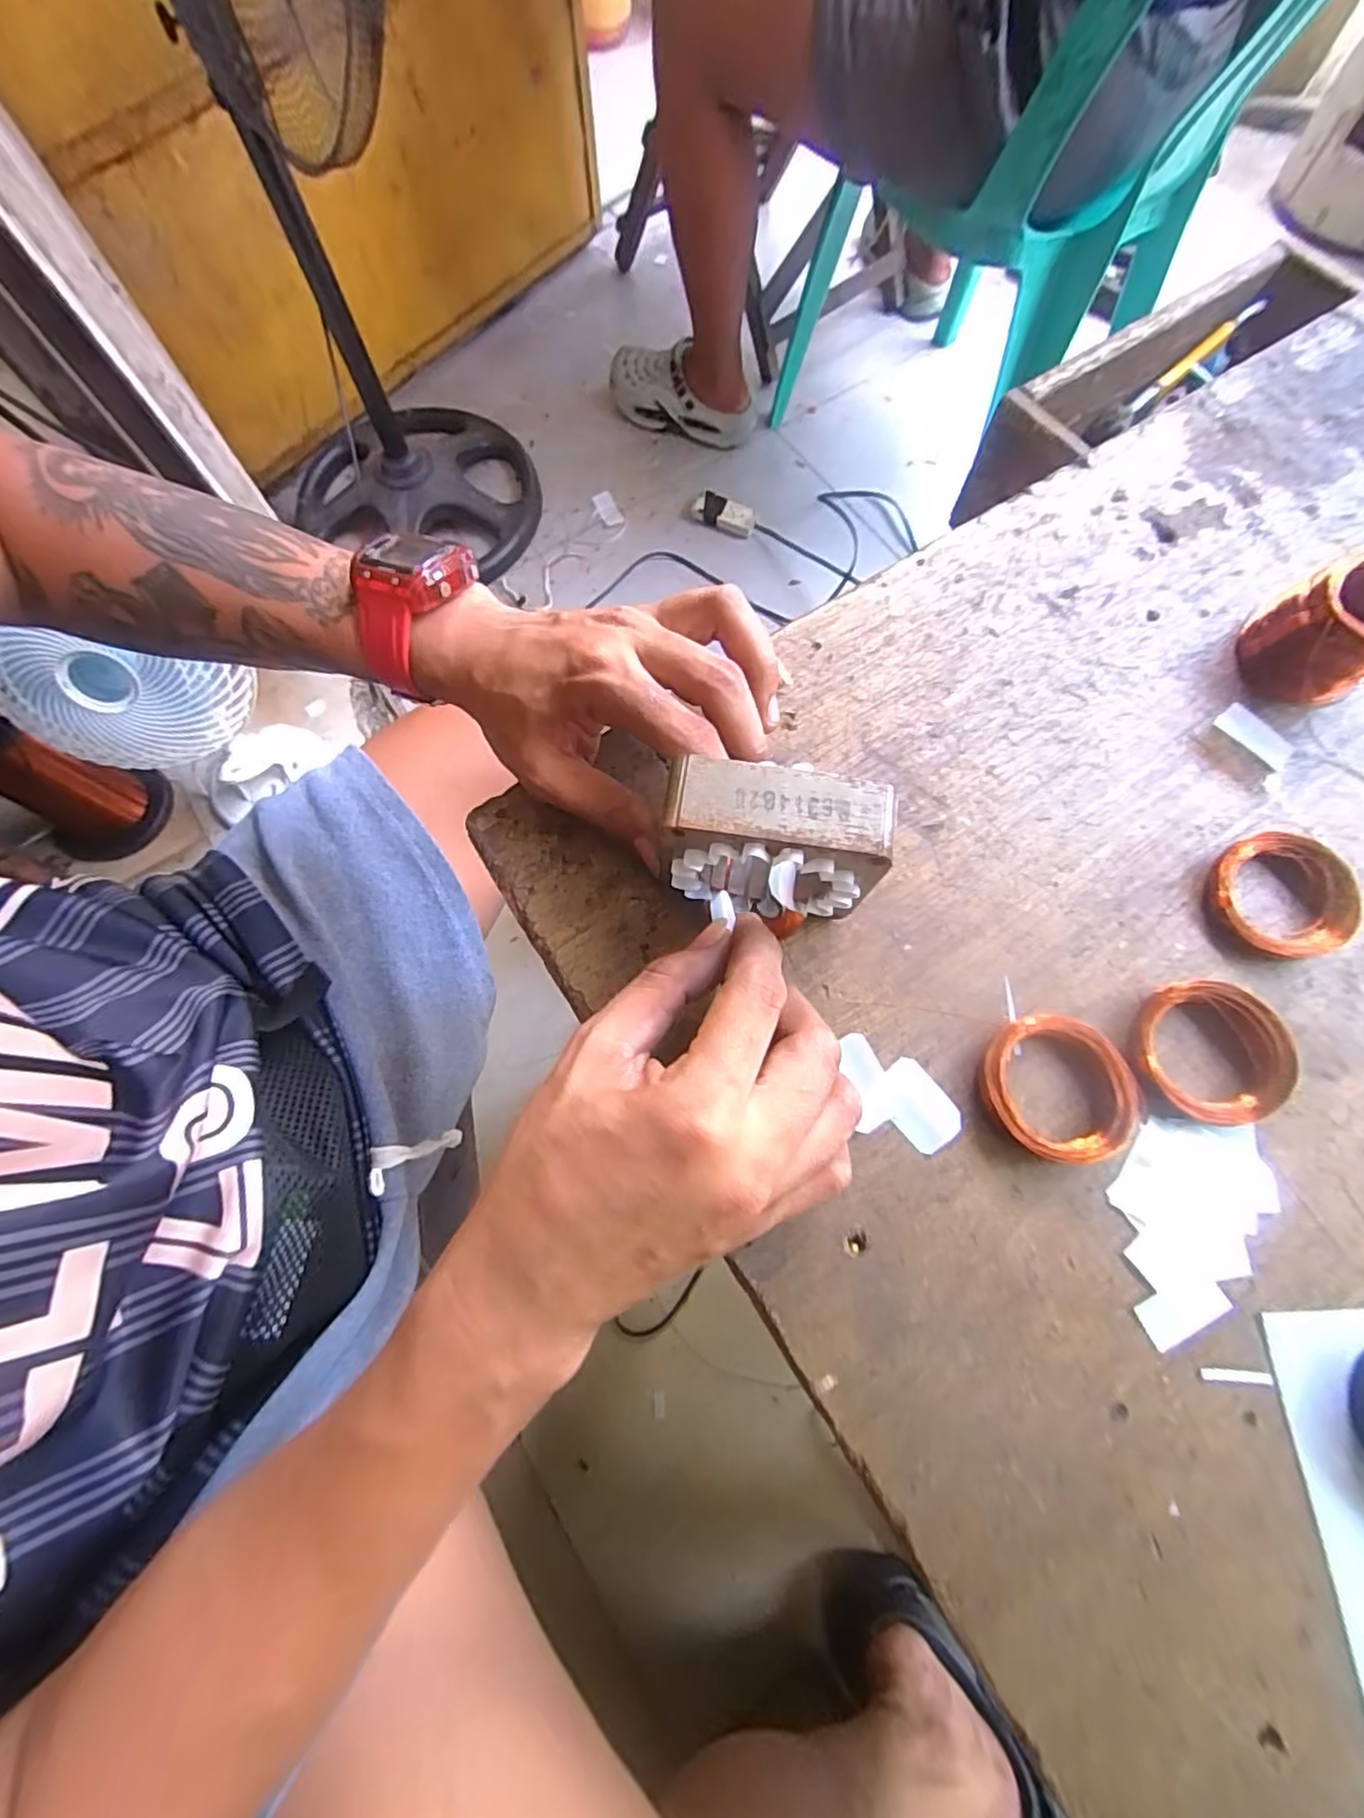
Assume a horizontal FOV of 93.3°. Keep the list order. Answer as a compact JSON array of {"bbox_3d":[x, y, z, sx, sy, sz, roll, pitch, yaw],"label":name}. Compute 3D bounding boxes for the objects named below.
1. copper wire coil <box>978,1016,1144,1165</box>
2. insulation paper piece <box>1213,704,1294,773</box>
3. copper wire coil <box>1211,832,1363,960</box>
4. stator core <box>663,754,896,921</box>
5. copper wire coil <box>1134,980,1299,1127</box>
[{"bbox_3d":[0.140,0.066,0.239,0.052,0.015,0.051,0,74,1],"label":"copper wire coil"},{"bbox_3d":[0.254,-0.076,0.285,0.015,0.004,0.033,-44,77,-10],"label":"insulation paper piece"},{"bbox_3d":[0.242,-0.005,0.258,0.046,0.015,0.051,-19,74,-4],"label":"copper wire coil"},{"bbox_3d":[0.032,-0.021,0.230,0.070,0.065,0.029,9,74,4],"label":"stator core"},{"bbox_3d":[0.199,0.054,0.242,0.051,0.014,0.051,0,74,1],"label":"copper wire coil"}]

